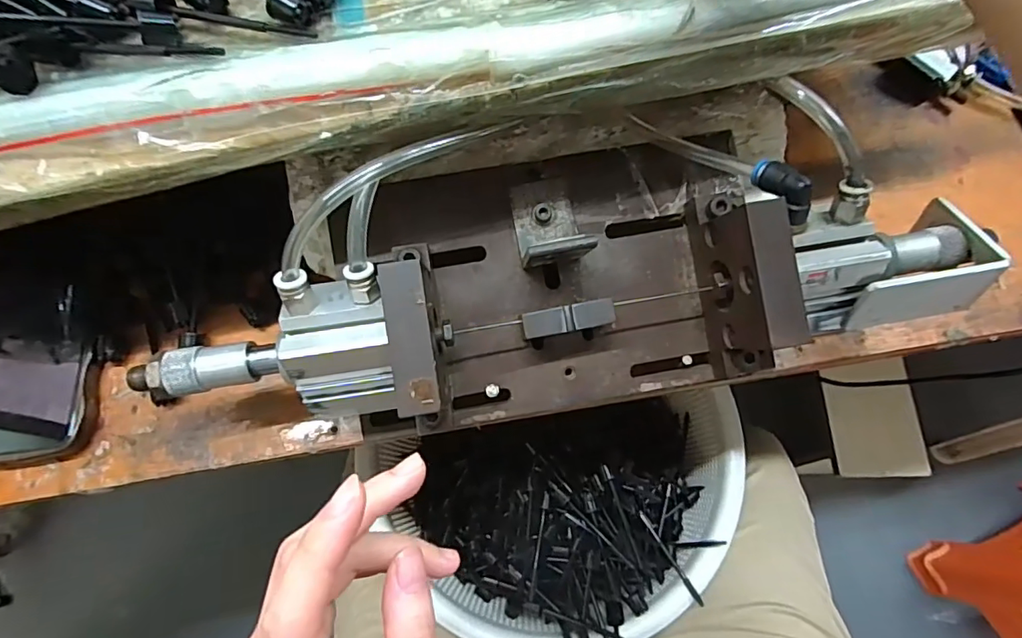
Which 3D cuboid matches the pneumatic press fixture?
[{"bbox_3d":[0.030,-0.028,0.292,0.436,0.090,0.139,-10,71,-3],"label":"pneumatic press fixture"}]

